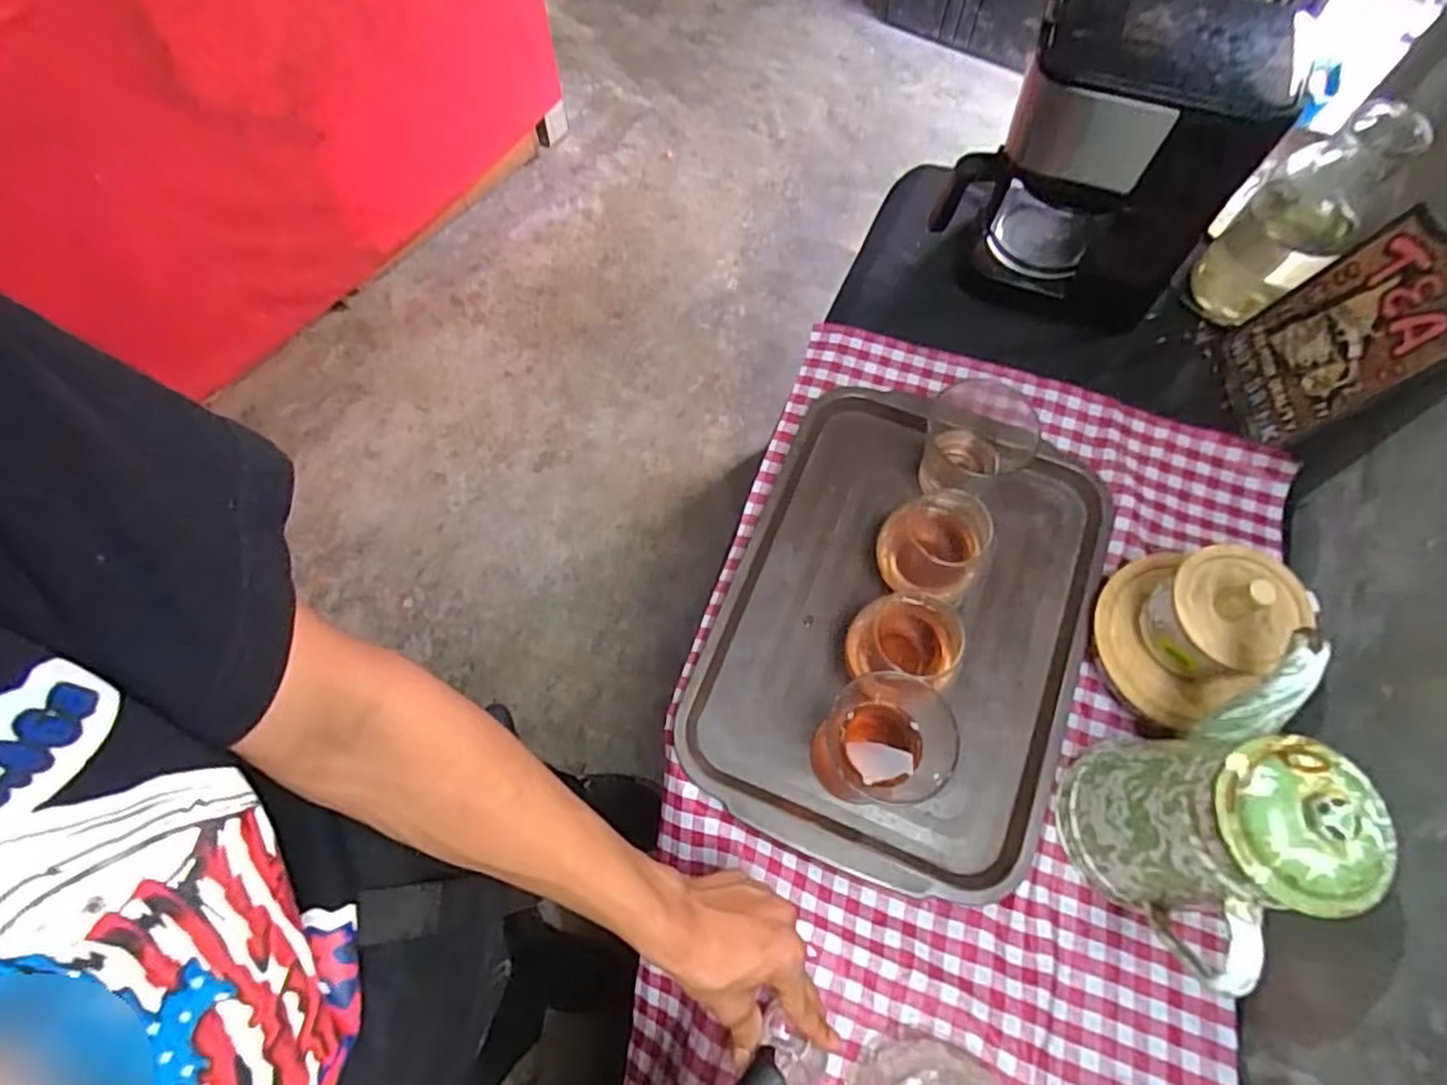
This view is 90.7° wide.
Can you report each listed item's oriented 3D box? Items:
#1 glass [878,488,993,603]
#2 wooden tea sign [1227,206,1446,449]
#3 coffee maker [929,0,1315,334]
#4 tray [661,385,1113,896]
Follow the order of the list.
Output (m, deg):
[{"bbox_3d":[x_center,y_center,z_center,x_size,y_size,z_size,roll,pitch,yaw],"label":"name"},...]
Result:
[{"bbox_3d":[0.182,0.005,0.622,0.080,0.093,0.085,0,69,1],"label":"glass"},{"bbox_3d":[0.557,-0.194,0.598,0.014,0.273,0.139,5,67,-17],"label":"wooden tea sign"},{"bbox_3d":[0.338,-0.344,0.666,0.232,0.257,0.140,18,70,8],"label":"coffee maker"},{"bbox_3d":[0.161,0.067,0.644,0.309,0.031,0.425,21,71,9],"label":"tray"}]

